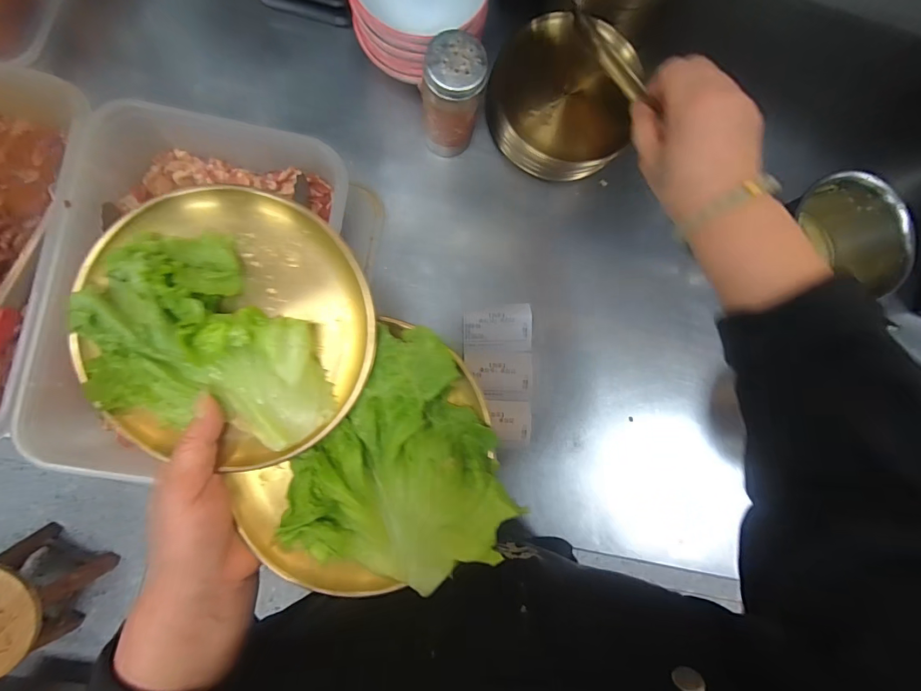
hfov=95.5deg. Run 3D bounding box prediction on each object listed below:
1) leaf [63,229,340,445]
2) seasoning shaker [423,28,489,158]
[{"bbox_3d":[-0.147,0.007,0.242,0.105,0.040,0.137,-43,92,-7],"label":"leaf"},{"bbox_3d":[-0.009,-0.246,0.428,0.055,0.119,0.053,0,86,-6],"label":"seasoning shaker"}]

